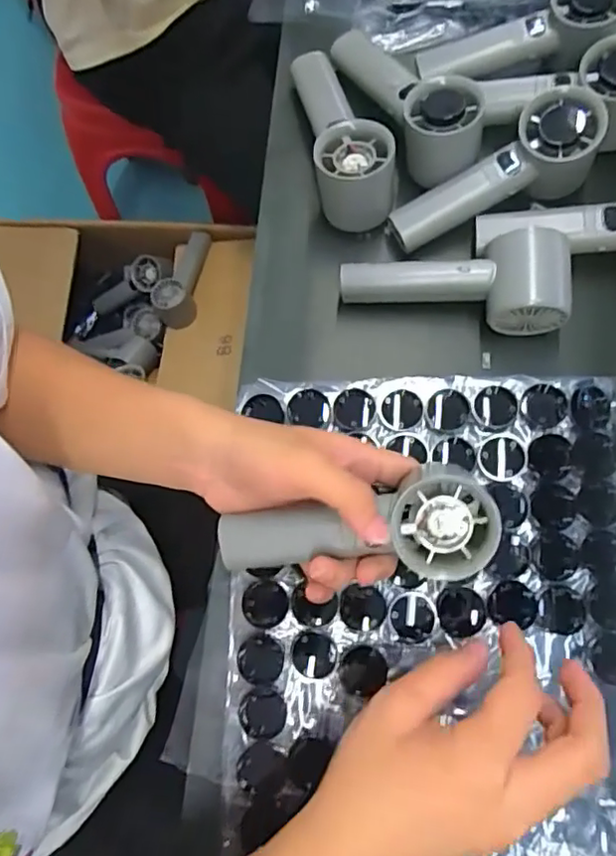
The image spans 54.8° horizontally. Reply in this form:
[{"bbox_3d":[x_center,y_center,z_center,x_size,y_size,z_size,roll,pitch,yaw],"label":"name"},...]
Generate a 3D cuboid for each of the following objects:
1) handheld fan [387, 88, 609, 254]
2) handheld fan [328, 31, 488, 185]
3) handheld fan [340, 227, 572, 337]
[{"bbox_3d":[0.138,-0.182,0.443,0.157,0.052,0.059,-28,77,11],"label":"handheld fan"},{"bbox_3d":[0.076,-0.255,0.463,0.058,0.050,0.172,-28,63,-5],"label":"handheld fan"},{"bbox_3d":[0.104,-0.105,0.428,0.156,0.056,0.058,5,76,16],"label":"handheld fan"}]

